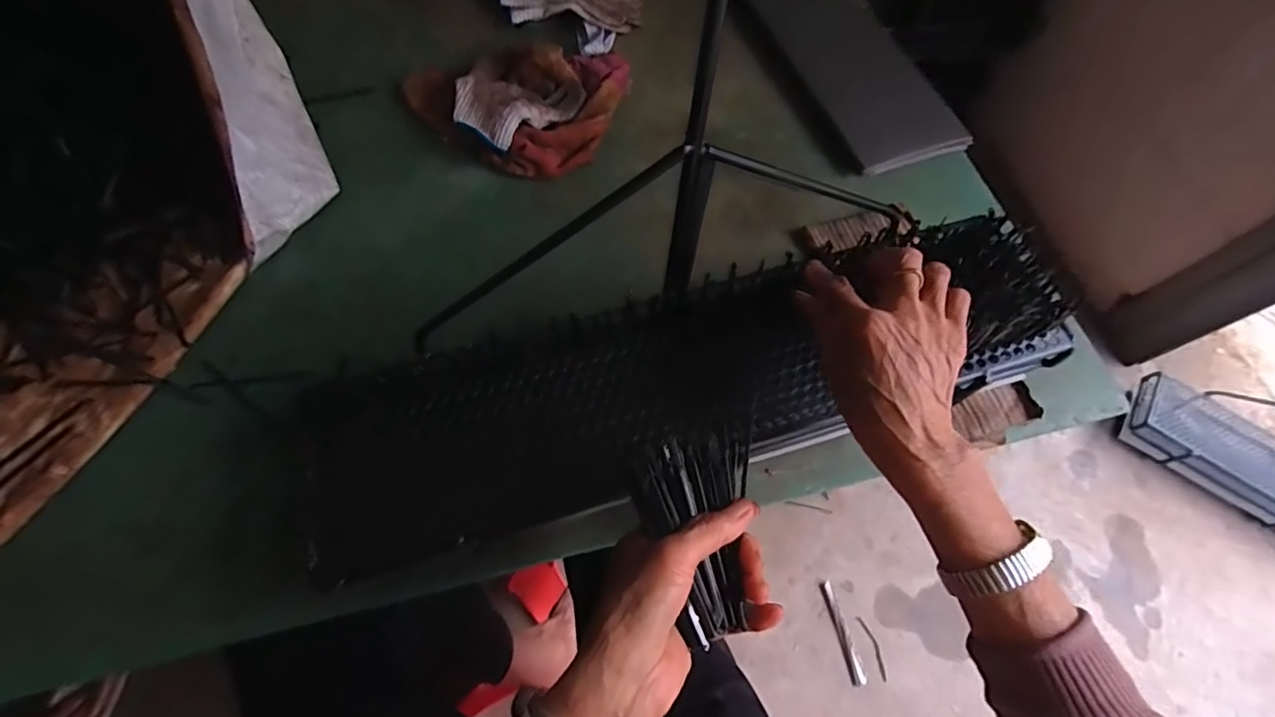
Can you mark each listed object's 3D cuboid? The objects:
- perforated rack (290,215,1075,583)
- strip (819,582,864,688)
[{"bbox_3d":[0.046,0.015,0.424,0.607,0.069,0.138,-16,67,-5],"label":"perforated rack"},{"bbox_3d":[0.371,0.497,0.983,0.026,0.008,0.172,-12,67,-8],"label":"strip"}]

